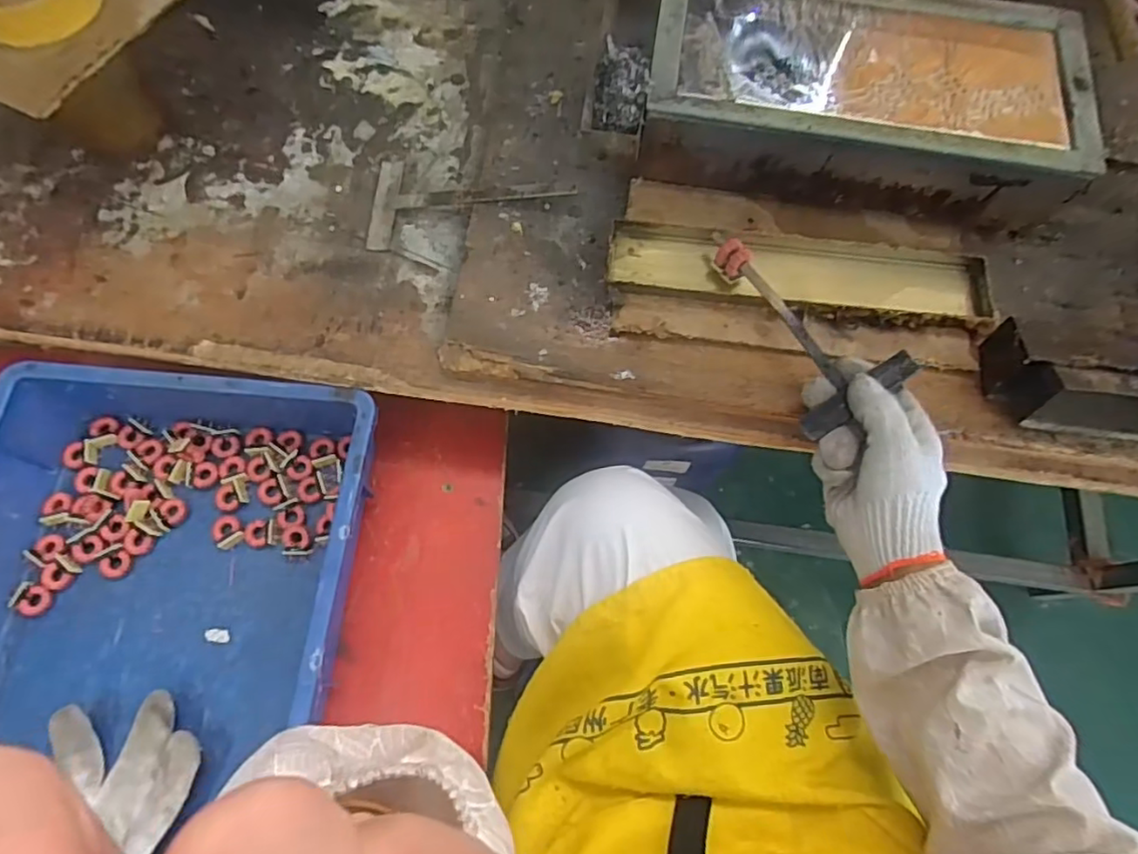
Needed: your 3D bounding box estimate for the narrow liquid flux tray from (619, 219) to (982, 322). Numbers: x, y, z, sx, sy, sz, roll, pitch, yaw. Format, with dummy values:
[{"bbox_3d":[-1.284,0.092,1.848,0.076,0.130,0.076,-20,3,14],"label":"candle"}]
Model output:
[{"bbox_3d":[0.180,-0.118,0.509,0.295,0.048,0.067,6,72,0],"label":"narrow liquid flux tray"}]

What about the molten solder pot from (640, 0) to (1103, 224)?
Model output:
[{"bbox_3d":[0.231,-0.271,0.511,0.327,0.086,0.179,10,72,1],"label":"molten solder pot"}]

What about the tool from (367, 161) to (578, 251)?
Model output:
[{"bbox_3d":[-0.083,-0.196,0.528,0.172,0.012,0.092,-3,71,11],"label":"tool"}]

